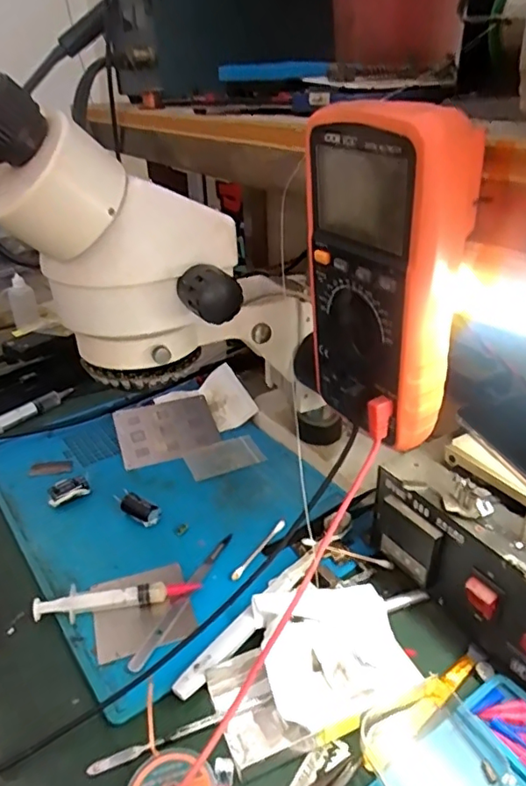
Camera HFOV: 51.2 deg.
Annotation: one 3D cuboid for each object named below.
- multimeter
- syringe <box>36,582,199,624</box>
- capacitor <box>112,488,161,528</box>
[{"bbox_3d":[0.064,-0.059,0.300,0.045,0.169,0.088,-21,35,-29],"label":"multimeter"},{"bbox_3d":[-0.103,0.145,0.388,0.112,0.015,0.018,-7,30,-8],"label":"syringe"},{"bbox_3d":[-0.109,0.098,0.470,0.043,0.020,0.015,18,36,31],"label":"capacitor"}]

